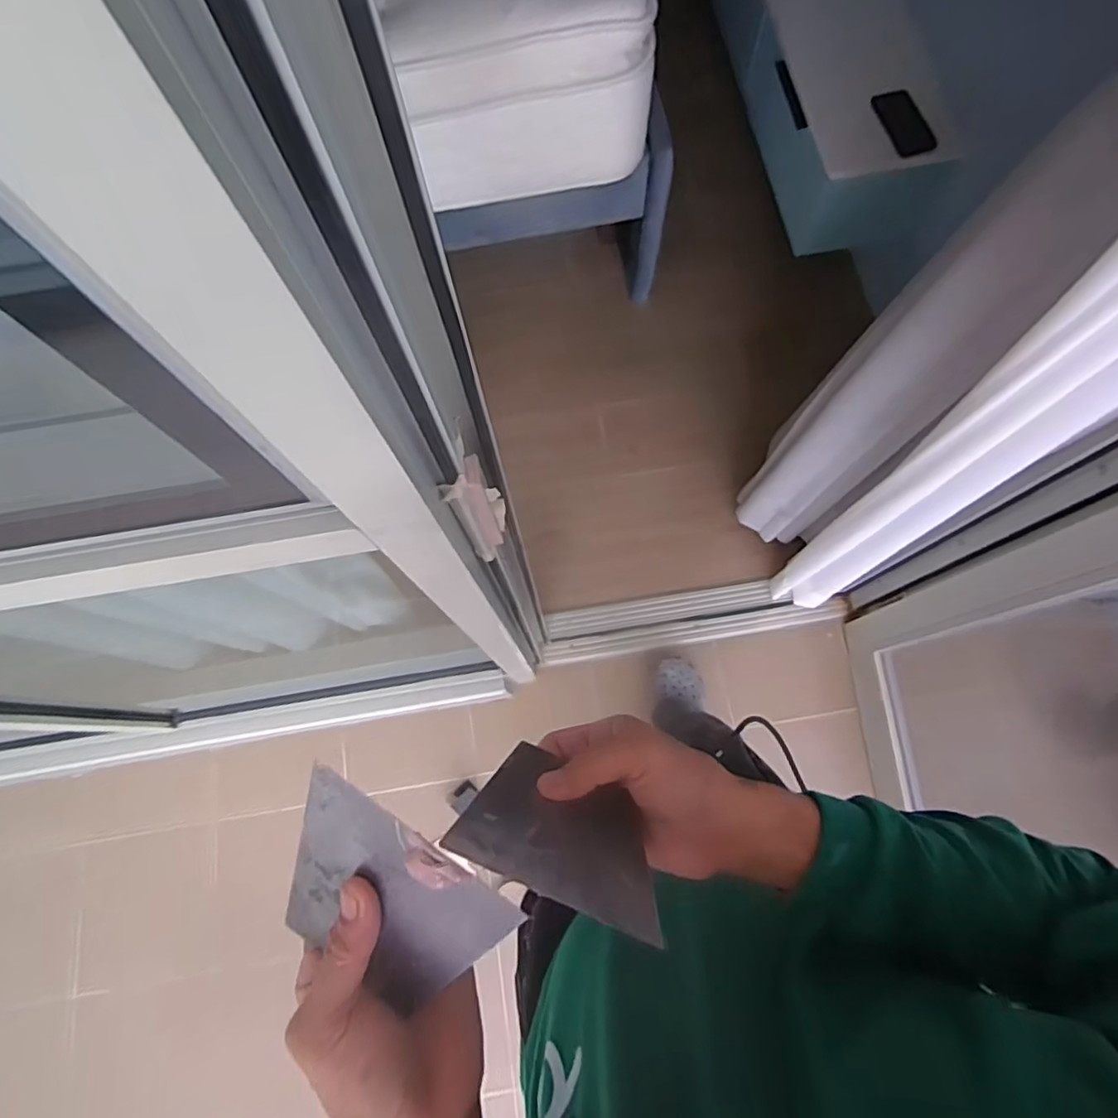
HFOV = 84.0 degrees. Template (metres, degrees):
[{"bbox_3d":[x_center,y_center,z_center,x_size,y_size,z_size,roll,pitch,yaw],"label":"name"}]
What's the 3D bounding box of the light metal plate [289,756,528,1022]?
[{"bbox_3d":[-0.078,0.153,0.276,0.102,0.005,0.092,31,112,11],"label":"light metal plate"}]

